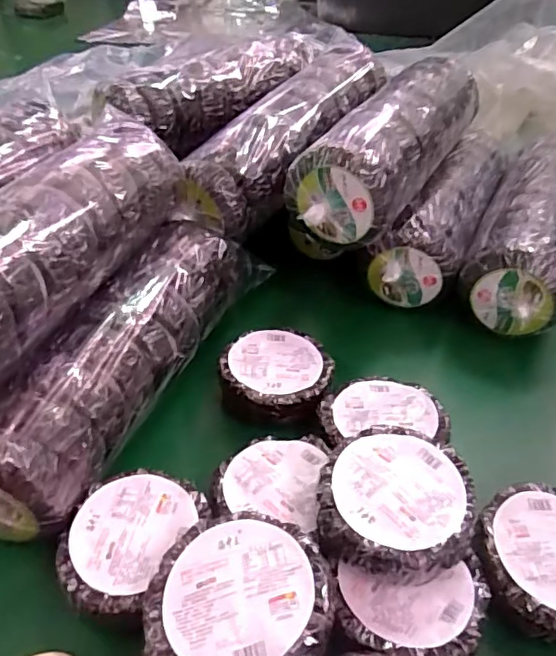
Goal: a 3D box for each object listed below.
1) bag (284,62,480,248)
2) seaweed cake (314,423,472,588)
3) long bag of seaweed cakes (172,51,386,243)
[{"bbox_3d":[0.242,-0.366,1.107,0.172,0.147,0.596,23,46,24],"label":"bag"},{"bbox_3d":[0.139,0.216,0.676,0.175,0.078,0.176,0,41,0],"label":"seaweed cake"},{"bbox_3d":[0.010,-0.402,1.184,0.183,0.182,0.599,23,46,24],"label":"long bag of seaweed cakes"}]

